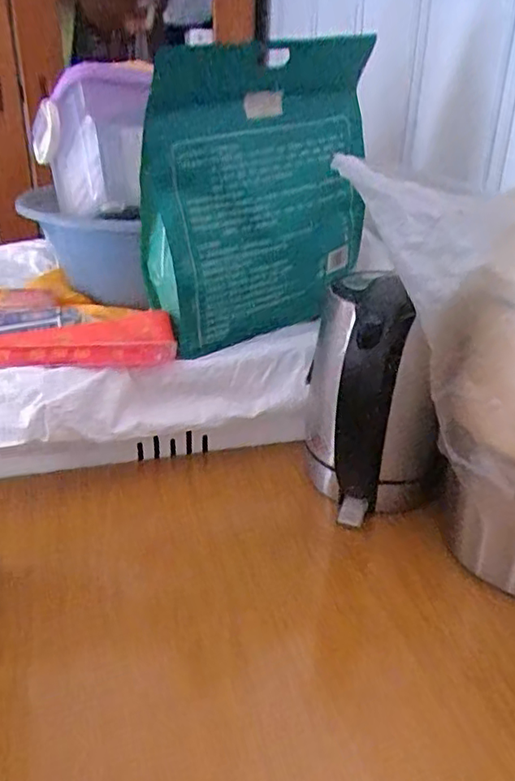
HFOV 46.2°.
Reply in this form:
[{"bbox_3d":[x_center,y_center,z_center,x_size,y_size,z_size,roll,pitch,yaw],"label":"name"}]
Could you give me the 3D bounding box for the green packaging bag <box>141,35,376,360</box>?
[{"bbox_3d":[-0.001,-0.204,0.651,0.276,0.278,0.091,-15,31,-31],"label":"green packaging bag"}]

